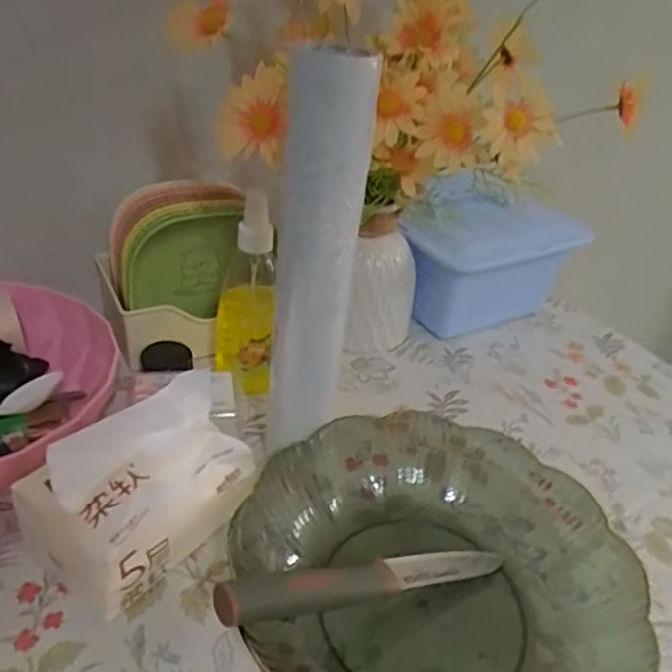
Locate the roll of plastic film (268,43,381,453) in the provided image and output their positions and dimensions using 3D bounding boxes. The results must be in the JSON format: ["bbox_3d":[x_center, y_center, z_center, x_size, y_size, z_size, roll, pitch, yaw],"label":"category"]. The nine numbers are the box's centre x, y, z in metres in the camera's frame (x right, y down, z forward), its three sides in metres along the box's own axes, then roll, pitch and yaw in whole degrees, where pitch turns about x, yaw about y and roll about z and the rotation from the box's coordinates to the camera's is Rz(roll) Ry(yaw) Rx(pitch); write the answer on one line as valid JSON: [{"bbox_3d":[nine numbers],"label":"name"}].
[{"bbox_3d":[-0.015,-0.032,0.396,0.046,0.276,0.036,7,33,-1],"label":"roll of plastic film"}]

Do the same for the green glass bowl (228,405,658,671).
[{"bbox_3d":[0.064,0.146,0.390,0.228,0.053,0.240,5,33,-4],"label":"green glass bowl"}]

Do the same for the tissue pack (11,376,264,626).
[{"bbox_3d":[-0.121,0.090,0.391,0.085,0.102,0.132,28,38,28],"label":"tissue pack"}]

